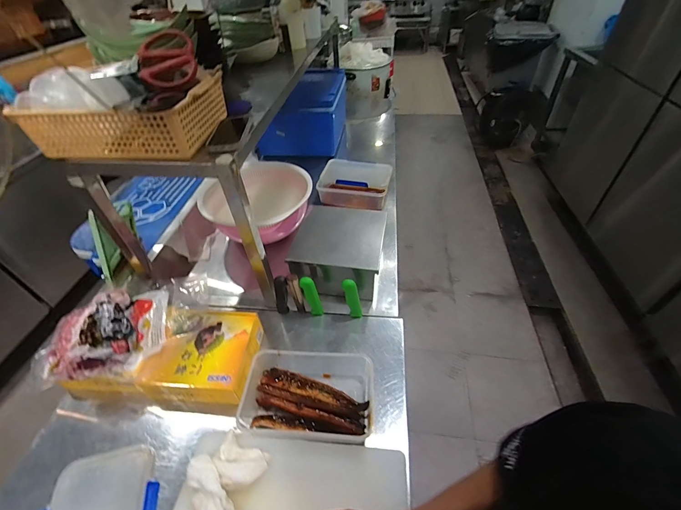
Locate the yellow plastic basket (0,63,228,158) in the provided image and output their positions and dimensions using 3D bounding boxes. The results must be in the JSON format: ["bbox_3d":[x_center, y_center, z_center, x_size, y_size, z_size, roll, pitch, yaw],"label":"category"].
[{"bbox_3d":[-0.393,-0.262,0.604,0.302,0.089,0.206,-2,45,2],"label":"yellow plastic basket"}]

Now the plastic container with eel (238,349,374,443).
[{"bbox_3d":[-0.067,0.284,0.664,0.265,0.065,0.181,-1,45,3],"label":"plastic container with eel"}]

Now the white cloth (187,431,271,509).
[{"bbox_3d":[-0.216,0.399,0.543,0.116,0.038,0.166,21,49,23],"label":"white cloth"}]

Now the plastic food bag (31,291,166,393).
[{"bbox_3d":[-0.502,0.169,0.678,0.253,0.089,0.176,-26,49,-21],"label":"plastic food bag"}]

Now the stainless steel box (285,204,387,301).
[{"bbox_3d":[0.001,-0.009,0.909,0.228,0.147,0.242,6,45,10],"label":"stainless steel box"}]

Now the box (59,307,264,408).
[{"bbox_3d":[-0.381,0.223,0.719,0.373,0.081,0.196,1,45,4],"label":"box"}]

